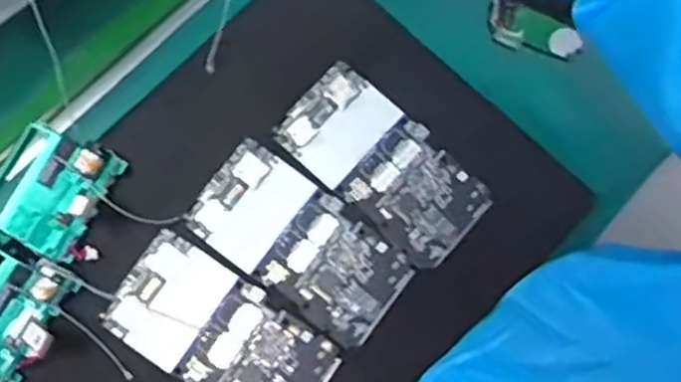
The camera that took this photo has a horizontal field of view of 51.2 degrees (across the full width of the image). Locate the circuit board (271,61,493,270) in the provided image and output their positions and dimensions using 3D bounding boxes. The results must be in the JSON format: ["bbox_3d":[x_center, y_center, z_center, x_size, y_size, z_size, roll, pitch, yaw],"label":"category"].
[{"bbox_3d":[0.027,-0.017,0.439,0.130,0.006,0.066,41,80,8],"label":"circuit board"}]

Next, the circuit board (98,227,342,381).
[{"bbox_3d":[-0.069,0.084,0.413,0.129,0.004,0.066,34,79,6],"label":"circuit board"}]

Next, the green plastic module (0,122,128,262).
[{"bbox_3d":[-0.168,-0.003,0.409,0.054,0.032,0.069,27,78,5],"label":"green plastic module"}]

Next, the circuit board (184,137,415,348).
[{"bbox_3d":[-0.024,0.030,0.427,0.129,0.006,0.065,37,79,7],"label":"circuit board"}]

